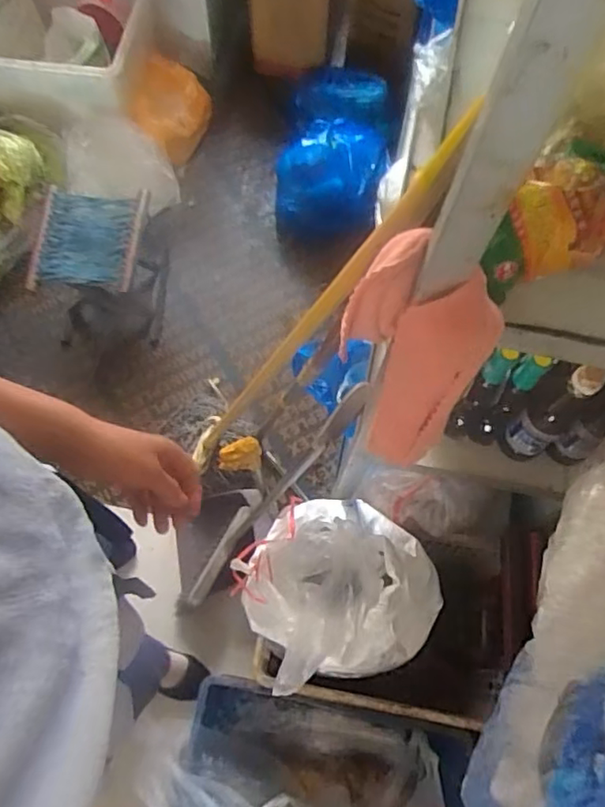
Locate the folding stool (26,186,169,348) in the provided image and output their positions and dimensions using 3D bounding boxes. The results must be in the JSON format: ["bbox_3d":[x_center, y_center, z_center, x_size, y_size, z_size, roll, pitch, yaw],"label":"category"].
[{"bbox_3d":[-0.542,-0.349,1.591,0.294,0.347,0.289,3,68,-1],"label":"folding stool"}]

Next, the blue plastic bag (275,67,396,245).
[{"bbox_3d":[0.108,-0.781,1.808,0.335,0.237,0.598,10,68,2],"label":"blue plastic bag"}]

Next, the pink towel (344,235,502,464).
[{"bbox_3d":[0.097,-0.043,0.600,0.153,0.285,0.071,43,73,14],"label":"pink towel"}]

